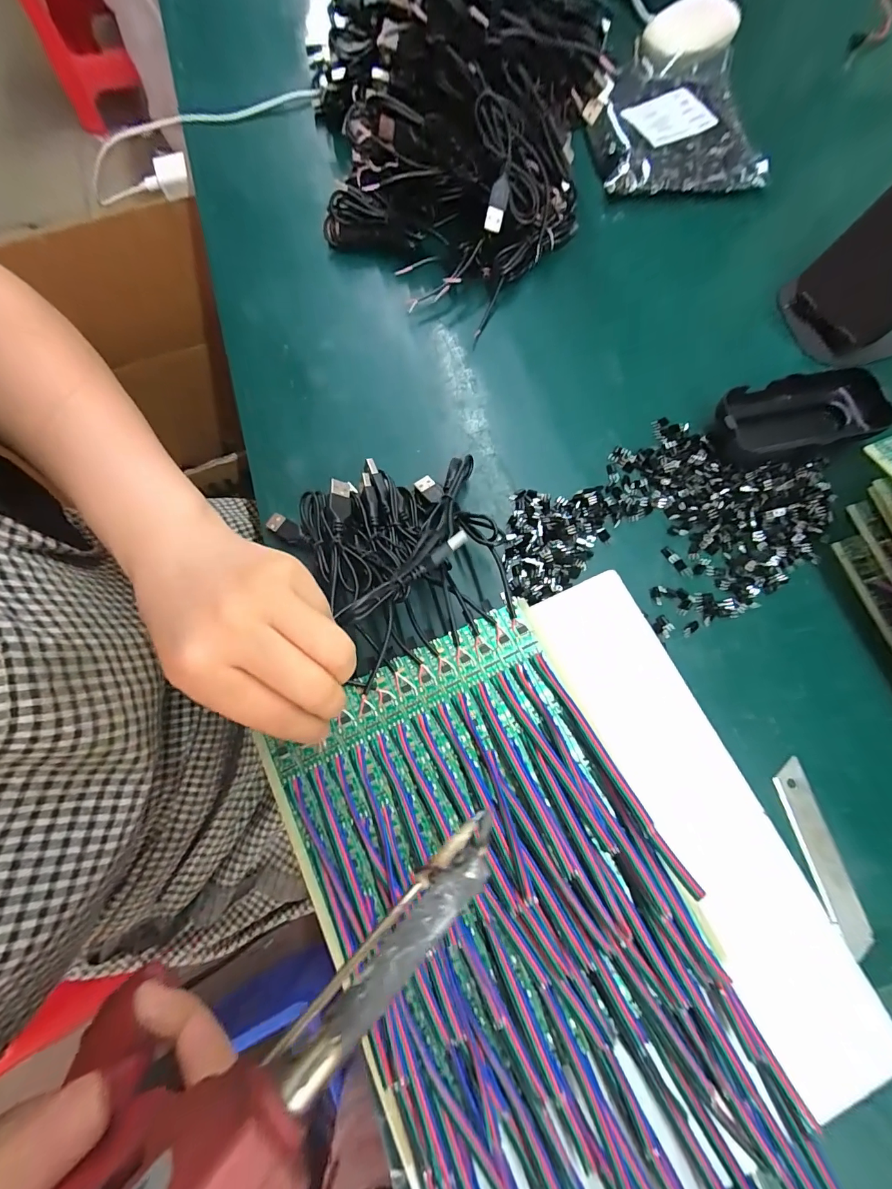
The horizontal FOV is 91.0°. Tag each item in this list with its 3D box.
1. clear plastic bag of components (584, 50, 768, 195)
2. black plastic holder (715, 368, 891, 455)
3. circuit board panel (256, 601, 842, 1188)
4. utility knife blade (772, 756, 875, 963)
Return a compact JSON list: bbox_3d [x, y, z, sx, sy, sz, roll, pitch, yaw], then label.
[{"bbox_3d":[0.197,-0.424,0.390,0.144,0.023,0.155,-2,75,1],"label":"clear plastic bag of components"},{"bbox_3d":[0.256,-0.129,0.307,0.121,0.019,0.045,-10,75,-1],"label":"black plastic holder"},{"bbox_3d":[0.035,0.162,0.200,0.160,0.022,0.285,-26,76,-5],"label":"circuit board panel"},{"bbox_3d":[0.210,0.145,0.246,0.021,0.004,0.095,-11,75,-1],"label":"utility knife blade"}]

